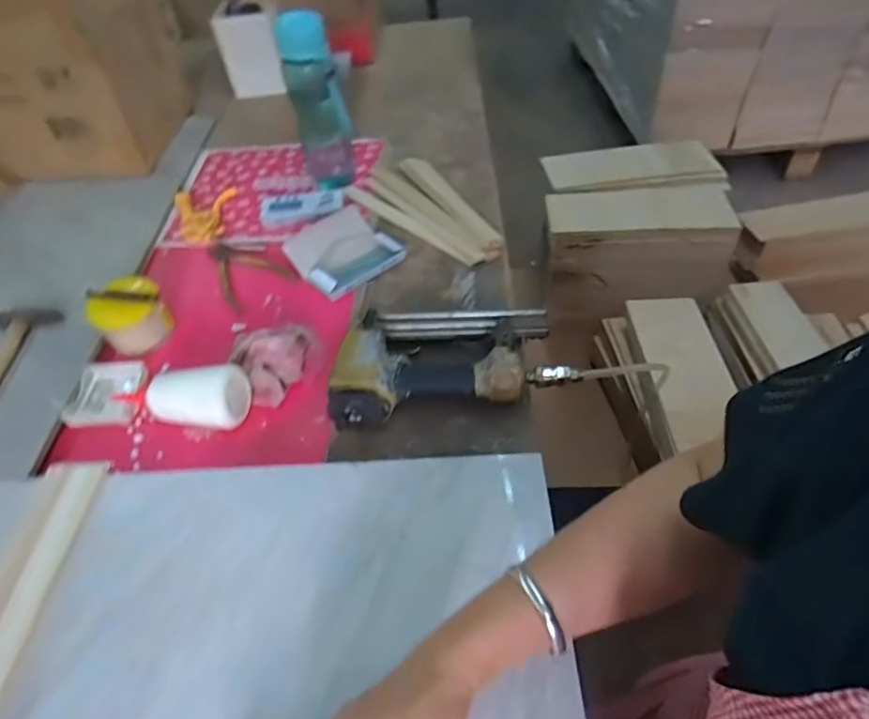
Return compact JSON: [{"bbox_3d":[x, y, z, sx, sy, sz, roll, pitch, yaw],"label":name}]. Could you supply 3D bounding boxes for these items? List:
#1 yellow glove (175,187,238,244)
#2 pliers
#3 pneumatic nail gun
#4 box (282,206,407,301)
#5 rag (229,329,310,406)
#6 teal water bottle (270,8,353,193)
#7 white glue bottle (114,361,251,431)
[{"bbox_3d":[-0.342,-0.225,0.841,0.090,0.021,0.129,-18,50,-14],"label":"yellow glove"},{"bbox_3d":[-0.263,-0.126,0.766,0.087,0.022,0.126,-30,54,-21],"label":"pliers"},{"bbox_3d":[0.010,-0.003,0.593,0.221,0.054,0.163,1,48,2],"label":"pneumatic nail gun"},{"bbox_3d":[-0.128,-0.153,0.759,0.127,0.029,0.145,-30,54,-23],"label":"box"},{"bbox_3d":[-0.180,0.004,0.622,0.088,0.040,0.096,-18,50,-14],"label":"rag"},{"bbox_3d":[-0.169,-0.372,0.807,0.083,0.227,0.066,-15,50,-9],"label":"teal water bottle"},{"bbox_3d":[-0.275,0.039,0.593,0.154,0.064,0.056,7,49,8],"label":"white glue bottle"}]

